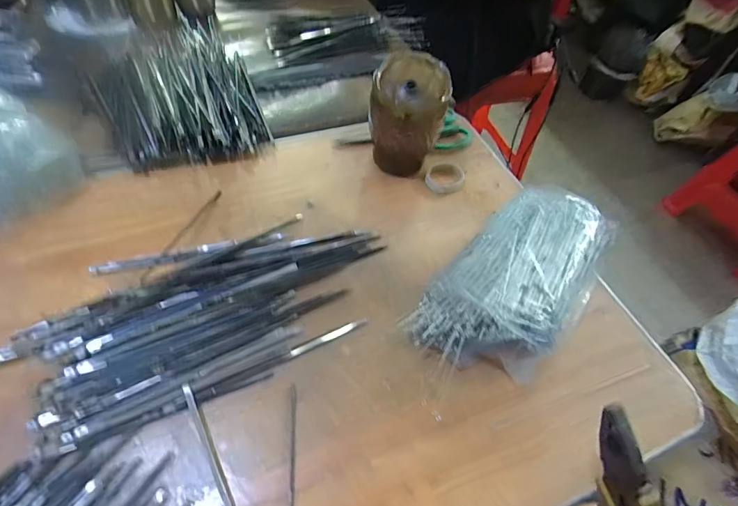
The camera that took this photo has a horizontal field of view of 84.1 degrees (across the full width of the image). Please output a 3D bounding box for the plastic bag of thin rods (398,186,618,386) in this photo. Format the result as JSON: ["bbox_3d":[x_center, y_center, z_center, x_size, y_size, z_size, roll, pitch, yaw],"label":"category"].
[{"bbox_3d":[0.147,0.020,0.394,0.115,0.039,0.241,36,57,20],"label":"plastic bag of thin rods"}]

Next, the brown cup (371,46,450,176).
[{"bbox_3d":[0.044,-0.153,0.476,0.084,0.109,0.087,8,52,0],"label":"brown cup"}]

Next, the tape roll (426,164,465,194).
[{"bbox_3d":[0.094,-0.092,0.504,0.047,0.010,0.047,3,53,-4],"label":"tape roll"}]

